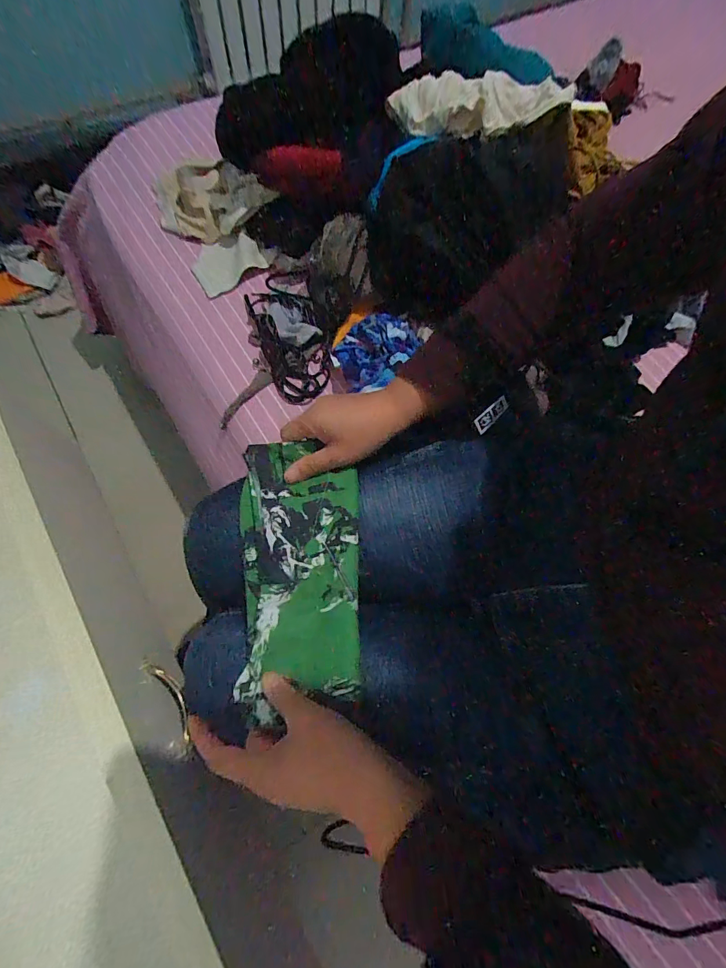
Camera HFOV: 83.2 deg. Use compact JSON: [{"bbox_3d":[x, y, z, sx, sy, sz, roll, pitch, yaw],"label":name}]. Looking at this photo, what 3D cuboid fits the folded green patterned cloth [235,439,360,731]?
[{"bbox_3d":[-0.058,0.075,0.364,0.106,0.033,0.230,0,67,-3],"label":"folded green patterned cloth"}]

